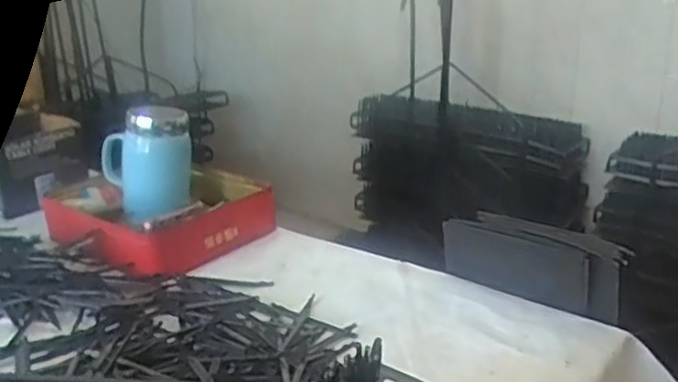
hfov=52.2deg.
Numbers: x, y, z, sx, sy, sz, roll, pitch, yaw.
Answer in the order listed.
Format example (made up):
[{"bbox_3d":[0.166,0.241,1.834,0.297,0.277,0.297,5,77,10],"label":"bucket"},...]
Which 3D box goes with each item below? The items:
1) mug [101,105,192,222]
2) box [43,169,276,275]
[{"bbox_3d":[-0.251,-0.043,0.912,0.108,0.128,0.106,-8,21,-21],"label":"mug"},{"bbox_3d":[-0.233,0.017,0.893,0.263,0.055,0.222,13,23,34],"label":"box"}]

